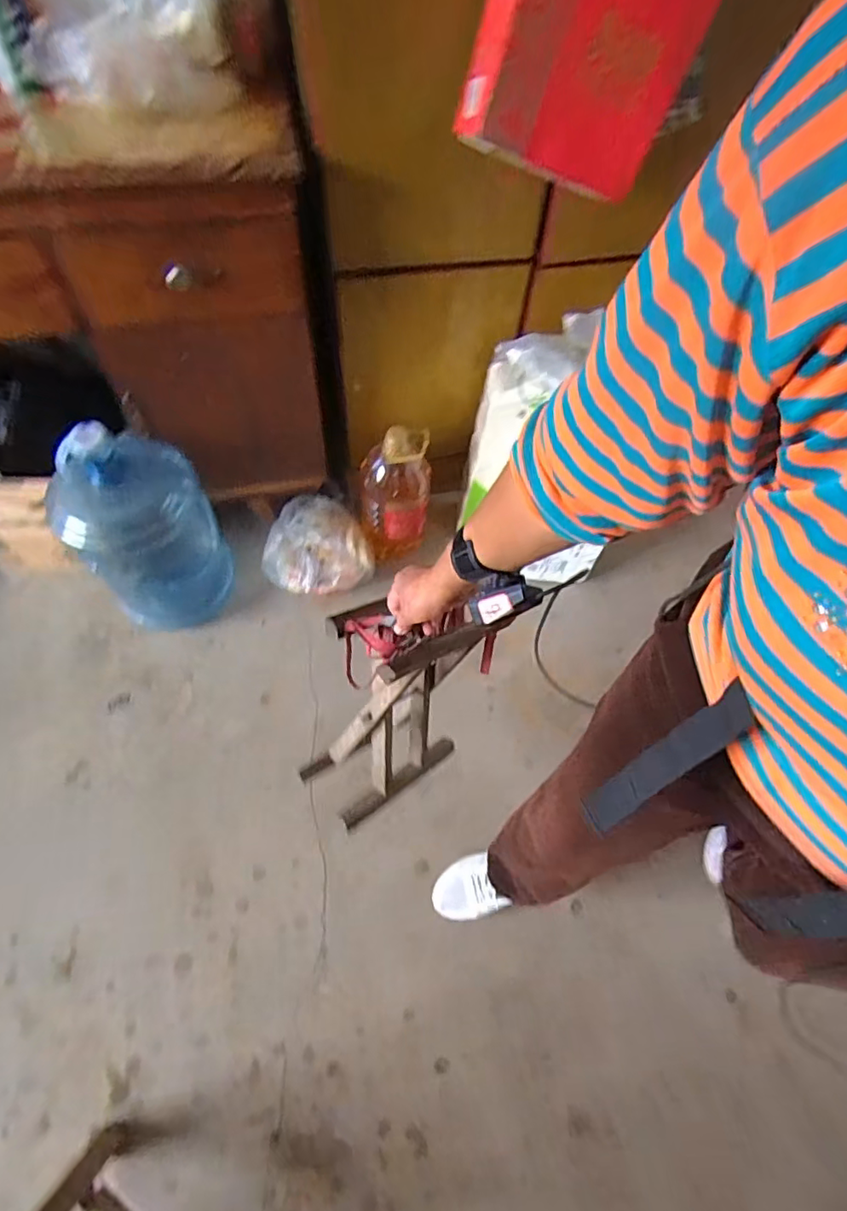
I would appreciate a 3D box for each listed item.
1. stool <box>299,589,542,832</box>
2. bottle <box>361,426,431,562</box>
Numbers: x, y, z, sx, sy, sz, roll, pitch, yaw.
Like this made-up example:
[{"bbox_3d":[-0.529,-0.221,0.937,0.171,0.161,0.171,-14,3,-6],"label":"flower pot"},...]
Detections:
[{"bbox_3d":[-0.063,0.152,0.863,0.241,0.387,0.133,-31,55,-26],"label":"stool"},{"bbox_3d":[-0.063,-0.250,1.259,0.140,0.312,0.161,-8,60,-8],"label":"bottle"}]

